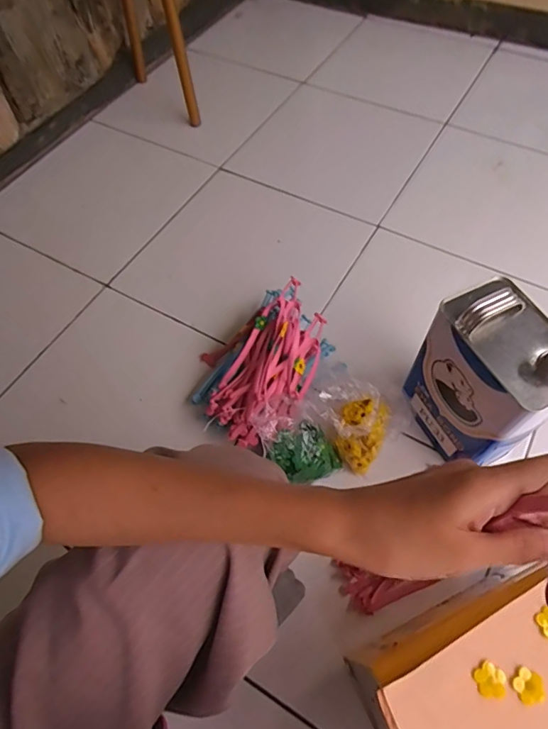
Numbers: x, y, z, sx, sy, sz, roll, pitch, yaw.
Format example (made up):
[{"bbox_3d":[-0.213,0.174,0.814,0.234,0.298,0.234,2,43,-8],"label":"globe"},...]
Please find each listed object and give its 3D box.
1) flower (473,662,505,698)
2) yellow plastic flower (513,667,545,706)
[{"bbox_3d":[0.173,0.252,0.368,0.024,0.005,0.024,-1,60,1],"label":"flower"},{"bbox_3d":[0.199,0.250,0.359,0.022,0.004,0.023,-1,60,1],"label":"yellow plastic flower"}]

